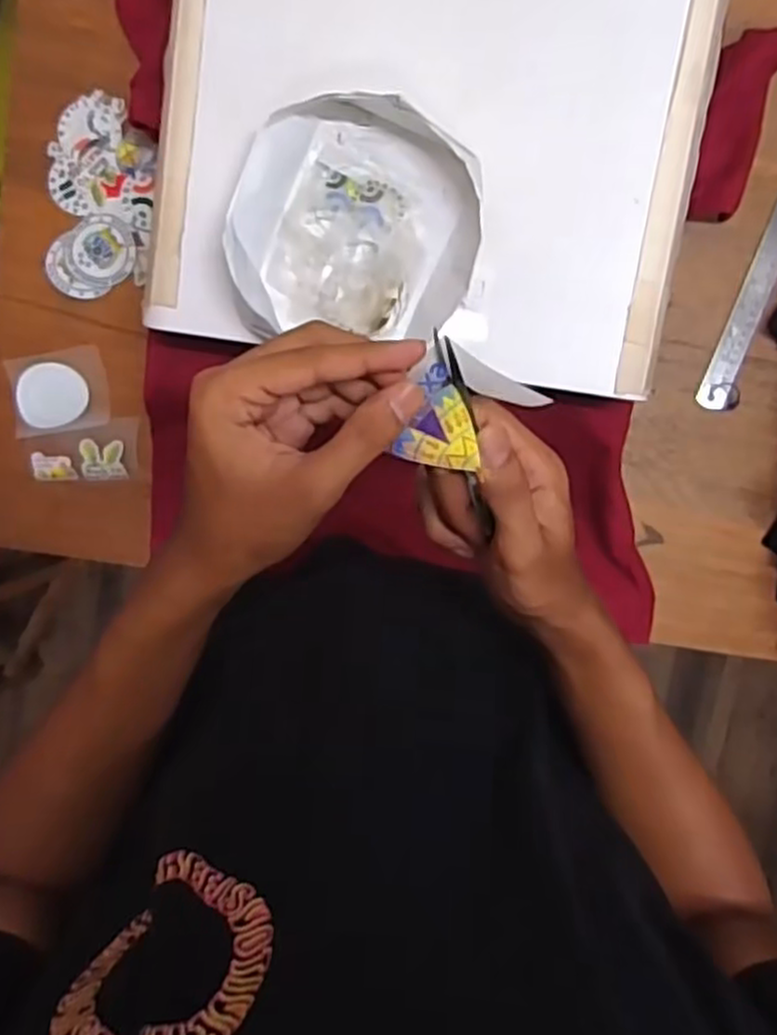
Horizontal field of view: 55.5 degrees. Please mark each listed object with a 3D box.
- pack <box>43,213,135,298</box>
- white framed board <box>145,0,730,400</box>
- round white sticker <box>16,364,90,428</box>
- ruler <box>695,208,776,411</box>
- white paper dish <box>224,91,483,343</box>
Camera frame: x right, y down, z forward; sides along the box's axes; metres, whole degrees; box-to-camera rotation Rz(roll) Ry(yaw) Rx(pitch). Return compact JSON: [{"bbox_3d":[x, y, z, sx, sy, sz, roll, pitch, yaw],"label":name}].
[{"bbox_3d":[-0.287,-0.253,0.713,0.086,0.007,0.066,-38,96,4],"label":"pack"},{"bbox_3d":[0.045,-0.370,0.541,0.396,0.017,0.502,8,97,-2],"label":"white framed board"},{"bbox_3d":[-0.331,-0.120,0.728,0.066,0.004,0.063,4,87,-5],"label":"round white sticker"},{"bbox_3d":[0.377,-0.264,0.724,0.038,0.006,0.323,19,96,8],"label":"ruler"},{"bbox_3d":[-0.022,-0.220,0.540,0.175,0.035,0.163,0,97,-1],"label":"white paper dish"}]

